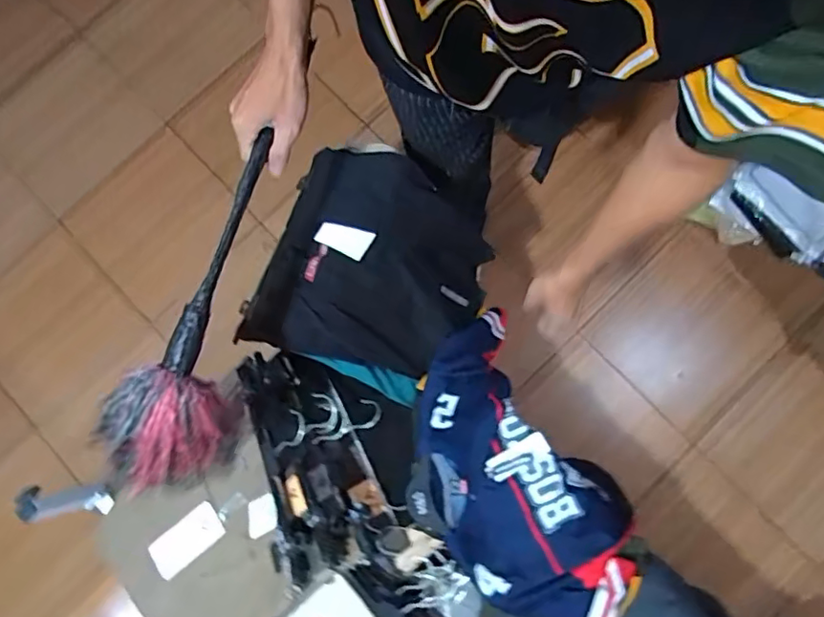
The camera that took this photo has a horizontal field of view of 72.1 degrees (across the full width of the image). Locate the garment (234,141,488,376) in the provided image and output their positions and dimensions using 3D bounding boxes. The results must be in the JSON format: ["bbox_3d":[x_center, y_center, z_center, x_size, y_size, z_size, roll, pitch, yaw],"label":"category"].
[{"bbox_3d":[-0.058,-0.062,0.898,0.320,0.180,0.322,19,82,3],"label":"garment"}]

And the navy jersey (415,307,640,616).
[{"bbox_3d":[0.164,0.276,0.913,0.277,0.097,0.487,-34,83,-5],"label":"navy jersey"}]

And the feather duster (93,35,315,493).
[{"bbox_3d":[-0.226,0.004,0.616,0.128,0.093,0.381,15,84,4],"label":"feather duster"}]

